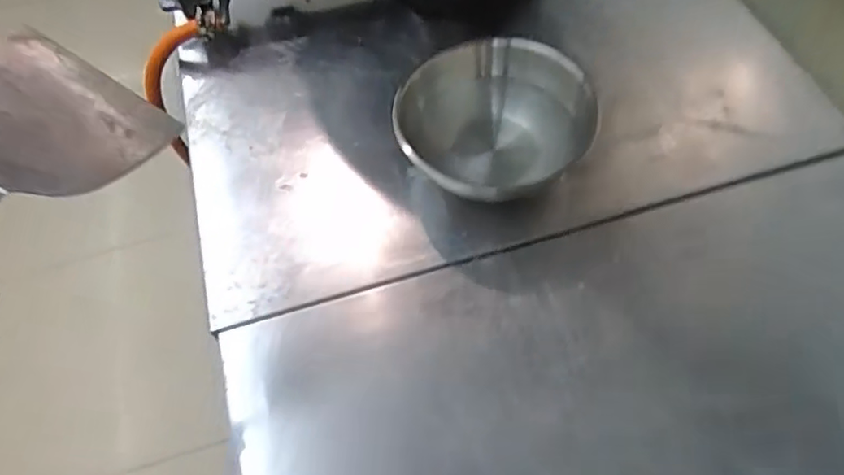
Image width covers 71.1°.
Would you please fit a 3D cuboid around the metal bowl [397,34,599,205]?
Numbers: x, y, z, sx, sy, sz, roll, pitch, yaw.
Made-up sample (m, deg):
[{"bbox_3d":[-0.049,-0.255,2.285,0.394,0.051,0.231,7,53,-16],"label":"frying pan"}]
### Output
[{"bbox_3d":[0.076,-0.107,0.592,0.170,0.092,0.178,-1,59,2],"label":"metal bowl"}]

